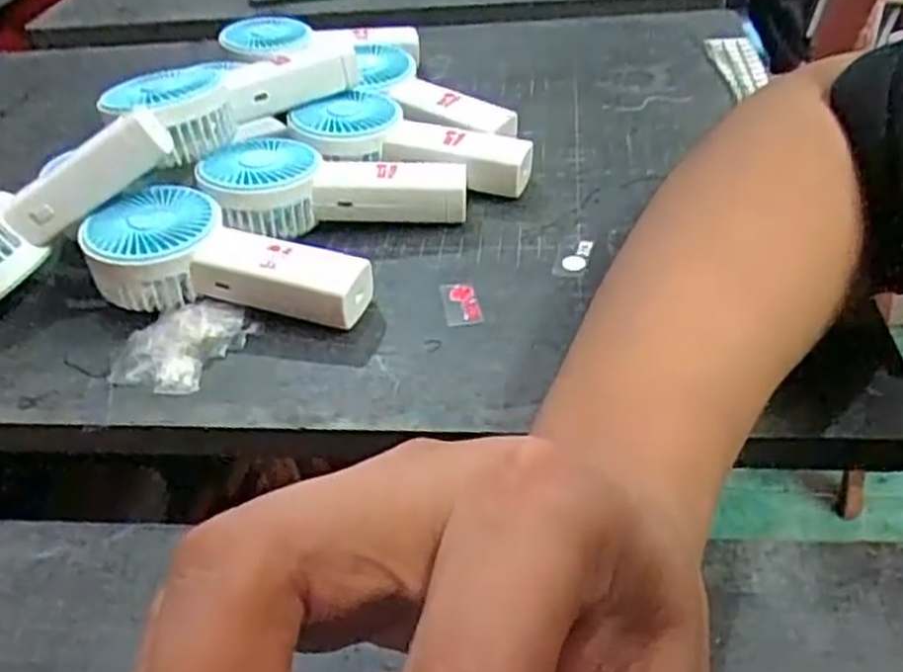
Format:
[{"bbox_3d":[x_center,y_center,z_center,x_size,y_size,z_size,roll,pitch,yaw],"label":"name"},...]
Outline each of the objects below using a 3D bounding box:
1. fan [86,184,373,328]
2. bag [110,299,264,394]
[{"bbox_3d":[-0.101,-0.039,0.373,0.130,0.043,0.057,3,41,12],"label":"fan"},{"bbox_3d":[-0.121,0.002,0.353,0.044,0.011,0.055,17,46,26],"label":"bag"}]

